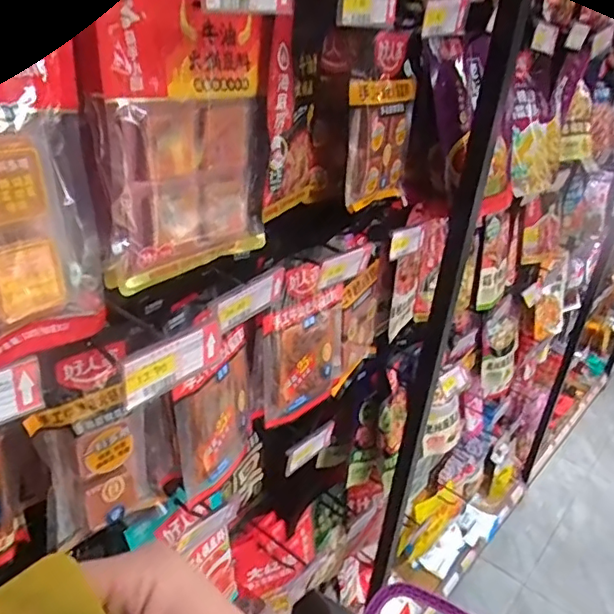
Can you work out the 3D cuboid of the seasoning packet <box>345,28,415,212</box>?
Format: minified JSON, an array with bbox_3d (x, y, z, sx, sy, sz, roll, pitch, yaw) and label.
[{"bbox_3d":[0.102,-0.248,0.769,0.027,0.226,0.156,20,33,30],"label":"seasoning packet"}]

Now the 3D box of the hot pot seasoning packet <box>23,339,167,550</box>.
[{"bbox_3d":[-0.207,0.139,0.567,0.115,0.212,0.029,-14,32,-35],"label":"hot pot seasoning packet"}]

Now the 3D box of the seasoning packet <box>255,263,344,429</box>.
[{"bbox_3d":[0.000,0.043,0.790,0.020,0.206,0.168,14,25,38],"label":"seasoning packet"}]

